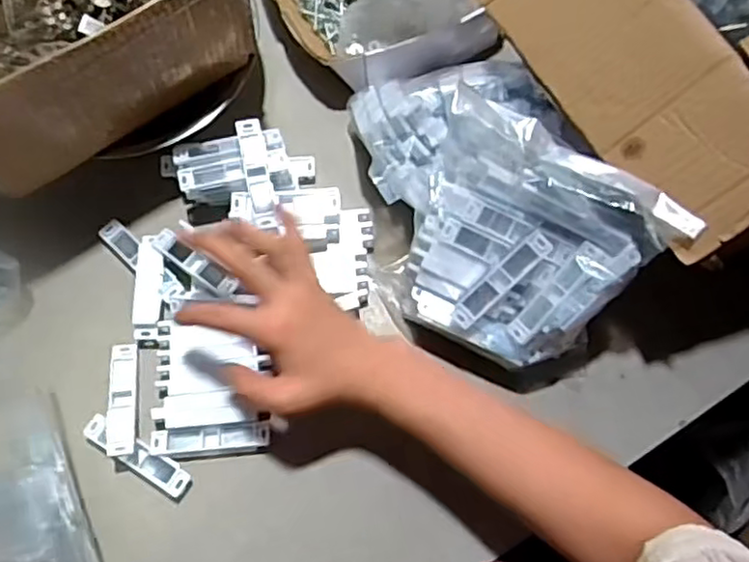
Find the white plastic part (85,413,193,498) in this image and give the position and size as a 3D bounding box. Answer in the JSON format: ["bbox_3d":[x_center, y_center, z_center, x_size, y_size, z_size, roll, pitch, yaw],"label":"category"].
[{"bbox_3d":[-0.192,0.141,0.542,0.098,0.007,0.022,31,73,8],"label":"white plastic part"}]

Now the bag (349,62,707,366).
[{"bbox_3d":[0.087,-0.076,0.552,0.174,0.126,0.276,-28,75,-11],"label":"bag"}]

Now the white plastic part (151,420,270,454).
[{"bbox_3d":[-0.134,0.129,0.548,0.094,0.005,0.020,-4,71,-4],"label":"white plastic part"}]

